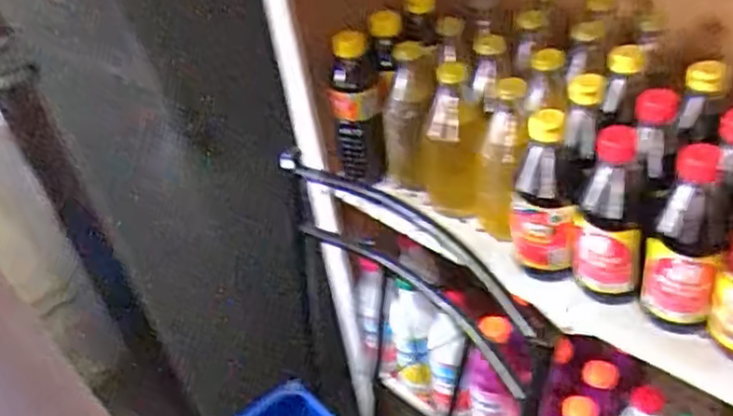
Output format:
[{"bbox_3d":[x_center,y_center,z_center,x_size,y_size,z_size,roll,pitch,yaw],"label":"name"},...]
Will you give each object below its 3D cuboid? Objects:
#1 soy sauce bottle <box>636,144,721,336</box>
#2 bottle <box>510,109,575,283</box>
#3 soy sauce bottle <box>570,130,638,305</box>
[{"bbox_3d":[0.265,0.027,0.579,0.058,0.162,0.056,16,47,23],"label":"soy sauce bottle"},{"bbox_3d":[0.161,-0.010,0.641,0.060,0.159,0.055,2,42,9],"label":"bottle"},{"bbox_3d":[0.216,0.002,0.618,0.057,0.160,0.069,9,44,16],"label":"soy sauce bottle"}]

